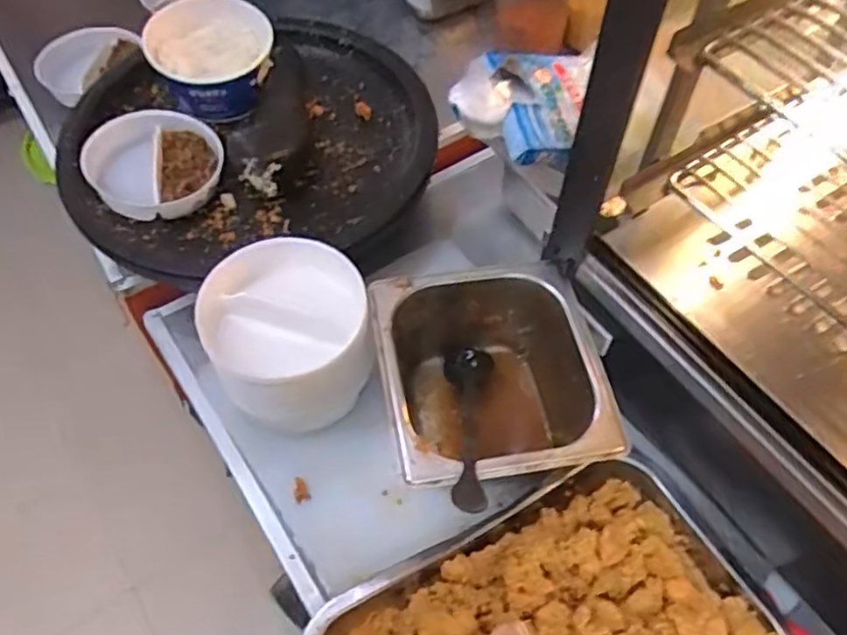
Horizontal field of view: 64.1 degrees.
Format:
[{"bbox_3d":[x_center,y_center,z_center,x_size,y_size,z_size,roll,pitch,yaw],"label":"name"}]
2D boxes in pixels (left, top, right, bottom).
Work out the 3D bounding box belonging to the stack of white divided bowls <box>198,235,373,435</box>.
[{"bbox_3d":[-0.109,0.016,0.553,0.123,0.098,0.120,-14,58,-9],"label":"stack of white divided bowls"}]

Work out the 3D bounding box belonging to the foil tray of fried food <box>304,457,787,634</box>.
[{"bbox_3d":[0.082,0.220,0.441,0.294,0.052,0.193,-25,61,-15],"label":"foil tray of fried food"}]

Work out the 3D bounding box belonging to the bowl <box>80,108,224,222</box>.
[{"bbox_3d":[-0.262,-0.152,0.662,0.122,0.033,0.126,0,57,0],"label":"bowl"}]

